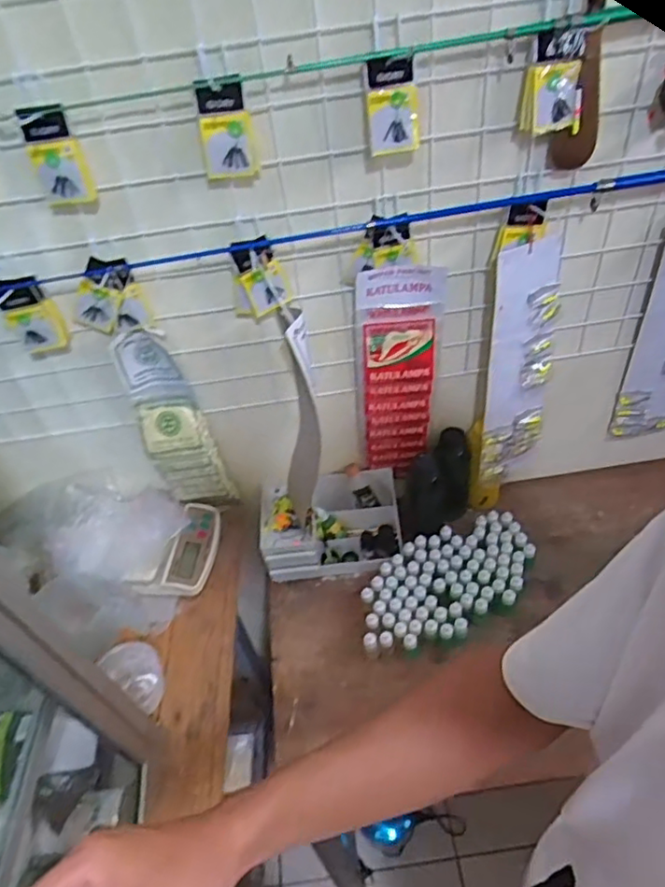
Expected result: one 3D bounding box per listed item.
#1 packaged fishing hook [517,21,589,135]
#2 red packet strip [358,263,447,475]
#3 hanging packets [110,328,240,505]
[{"bbox_3d":[0.228,-0.368,0.624,0.061,0.112,0.017,-12,60,6],"label":"packaged fishing hook"},{"bbox_3d":[0.102,-0.094,0.907,0.111,0.375,0.026,-5,45,3],"label":"red packet strip"},{"bbox_3d":[-0.229,-0.020,0.922,0.114,0.324,0.056,-18,46,-10],"label":"hanging packets"}]

